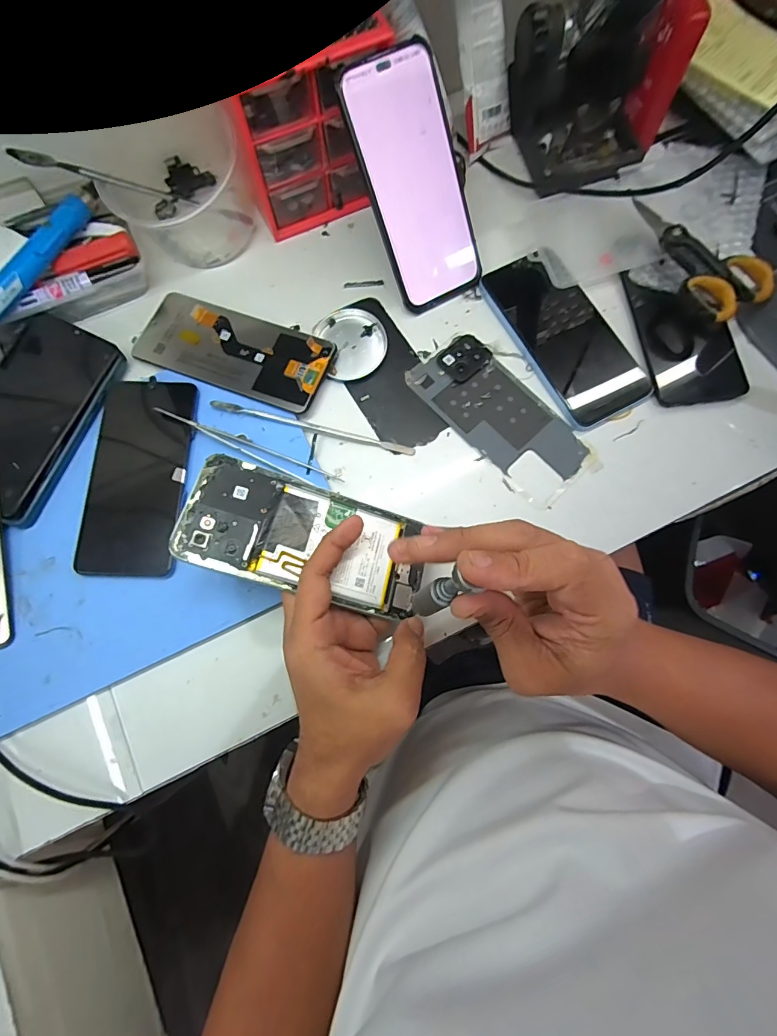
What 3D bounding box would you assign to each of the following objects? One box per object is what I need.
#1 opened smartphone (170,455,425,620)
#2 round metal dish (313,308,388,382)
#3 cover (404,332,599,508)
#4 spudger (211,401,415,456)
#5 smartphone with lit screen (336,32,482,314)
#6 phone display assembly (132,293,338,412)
[{"bbox_3d":[-0.052,0.013,0.286,0.158,0.004,0.074,19,66,-13],"label":"opened smartphone"},{"bbox_3d":[-0.030,-0.152,0.367,0.054,0.010,0.064,-16,79,-5],"label":"round metal dish"},{"bbox_3d":[0.096,-0.085,0.358,0.075,0.004,0.160,-40,82,-9],"label":"cover"},{"bbox_3d":[-0.061,-0.074,0.348,0.167,0.008,0.008,13,78,1],"label":"spudger"},{"bbox_3d":[0.024,-0.269,0.347,0.079,0.008,0.169,-29,121,-8],"label":"smartphone with lit screen"},{"bbox_3d":[-0.133,-0.145,0.363,0.166,0.007,0.071,19,75,7],"label":"phone display assembly"}]

